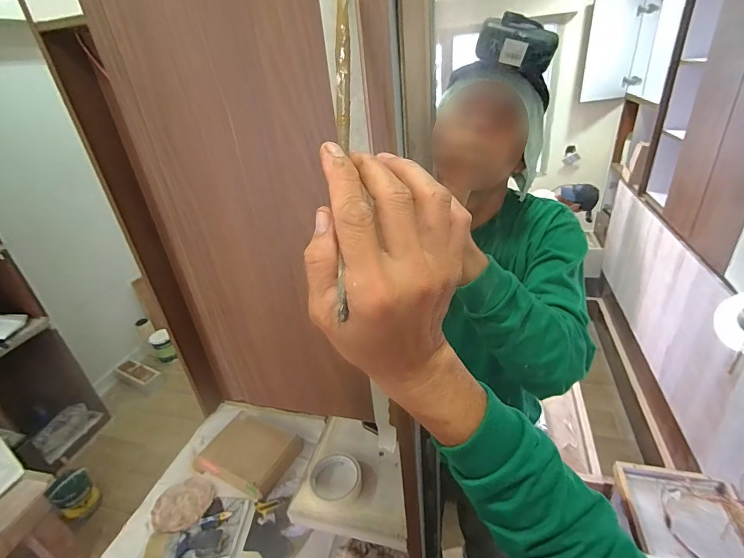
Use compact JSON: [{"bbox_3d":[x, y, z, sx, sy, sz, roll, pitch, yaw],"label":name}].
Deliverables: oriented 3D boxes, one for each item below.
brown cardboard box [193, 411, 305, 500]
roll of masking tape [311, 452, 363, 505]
[{"bbox_3d":[-0.420,0.580,1.301,0.325,0.069,0.219,11,34,28],"label":"brown cardboard box"},{"bbox_3d":[-0.059,0.339,0.660,0.096,0.021,0.081,21,39,39],"label":"roll of masking tape"}]

